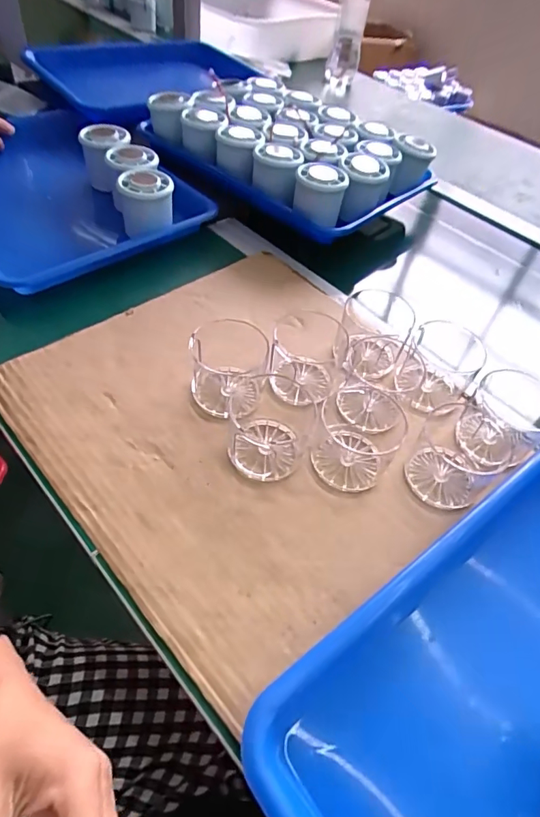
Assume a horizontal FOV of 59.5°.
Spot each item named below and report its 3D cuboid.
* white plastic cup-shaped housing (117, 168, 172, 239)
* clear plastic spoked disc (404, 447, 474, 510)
[{"bbox_3d":[-0.132,-0.217,0.509,0.056,0.057,0.069,-5,51,-12],"label":"white plastic cup-shaped housing"},{"bbox_3d":[0.128,0.051,0.356,0.049,0.004,0.049,4,50,-5],"label":"clear plastic spoked disc"}]

